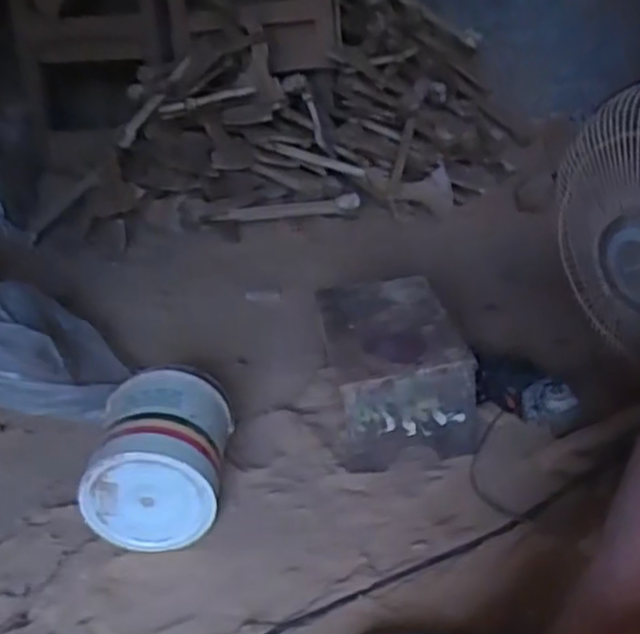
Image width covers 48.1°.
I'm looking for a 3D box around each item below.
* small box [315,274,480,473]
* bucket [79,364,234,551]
[{"bbox_3d":[0.119,0.086,1.187,0.199,0.183,0.288,-8,26,-4],"label":"small box"},{"bbox_3d":[-0.226,0.193,1.035,0.182,0.181,0.210,-4,26,4],"label":"bucket"}]

